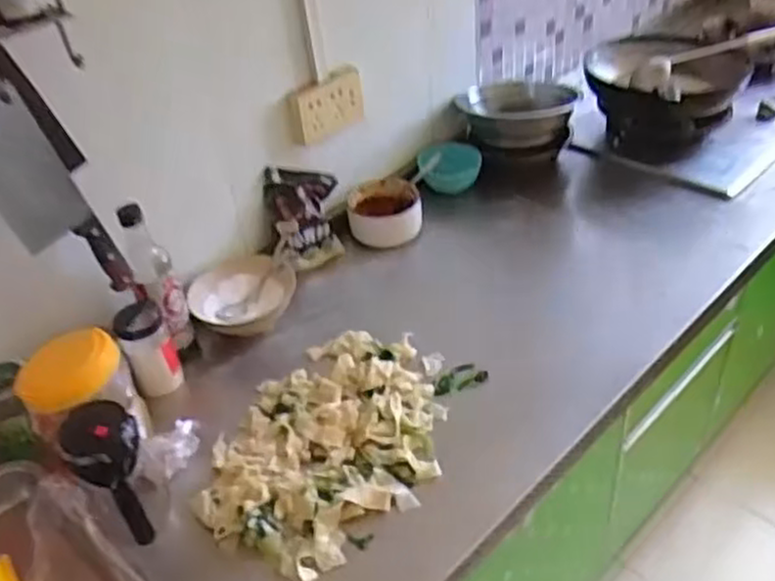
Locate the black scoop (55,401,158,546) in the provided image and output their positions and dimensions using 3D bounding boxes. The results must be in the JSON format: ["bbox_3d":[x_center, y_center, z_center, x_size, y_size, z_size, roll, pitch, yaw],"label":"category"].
[{"bbox_3d":[-0.298,0.197,0.789,0.070,0.155,0.057,-8,1,34],"label":"black scoop"}]

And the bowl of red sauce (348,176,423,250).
[{"bbox_3d":[-0.008,-0.139,1.281,0.120,0.069,0.116,-3,39,2],"label":"bowl of red sauce"}]

